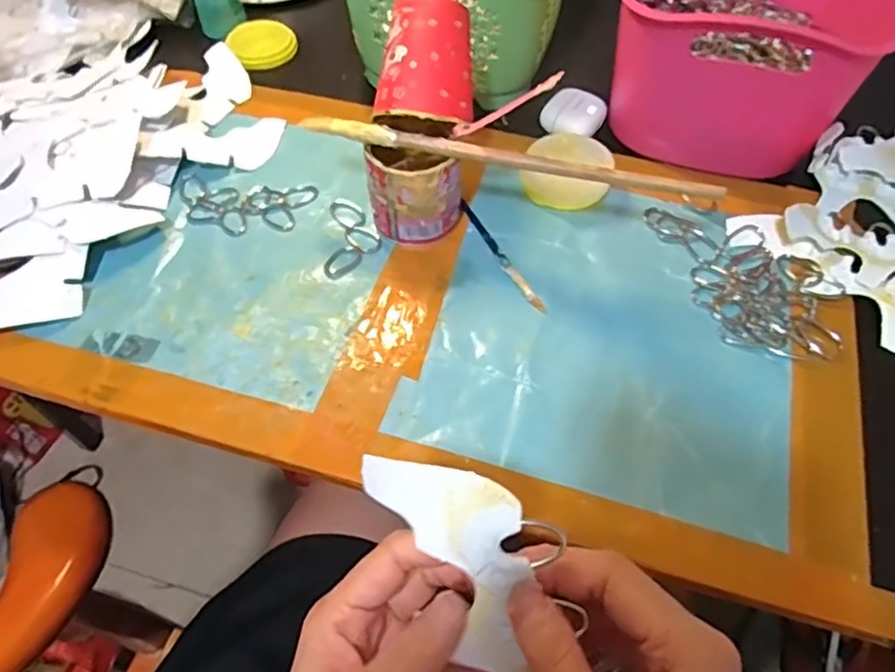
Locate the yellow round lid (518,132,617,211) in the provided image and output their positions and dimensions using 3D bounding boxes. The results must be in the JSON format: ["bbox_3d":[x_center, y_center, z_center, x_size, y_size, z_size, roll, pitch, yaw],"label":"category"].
[{"bbox_3d":[0.091,-0.126,0.493,0.063,0.026,0.062,0,56,0],"label":"yellow round lid"}]

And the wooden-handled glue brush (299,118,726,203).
[{"bbox_3d":[0.037,-0.113,0.409,0.262,0.010,0.009,12,57,8],"label":"wooden-handled glue brush"}]

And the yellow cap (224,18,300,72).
[{"bbox_3d":[-0.171,-0.272,0.603,0.060,0.012,0.060,0,56,0],"label":"yellow cap"}]

